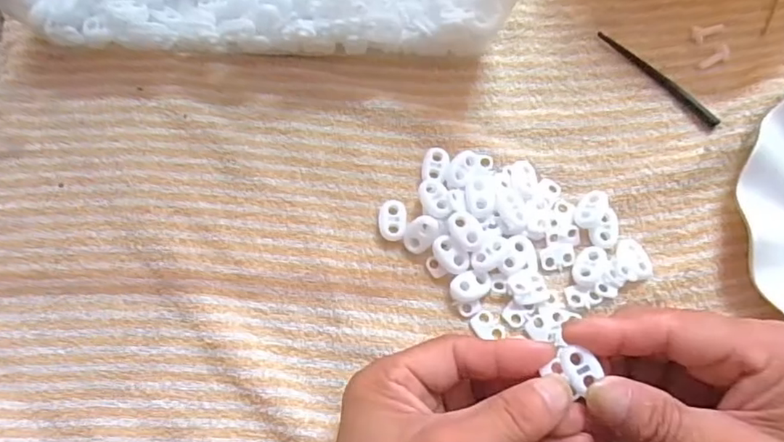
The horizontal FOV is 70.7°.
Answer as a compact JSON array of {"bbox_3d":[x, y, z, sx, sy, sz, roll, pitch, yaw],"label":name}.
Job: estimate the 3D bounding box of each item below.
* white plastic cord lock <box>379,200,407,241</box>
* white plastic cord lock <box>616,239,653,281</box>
[{"bbox_3d":[0.000,0.000,0.301,0.015,0.007,0.022,1,74,-1],"label":"white plastic cord lock"},{"bbox_3d":[0.128,0.021,0.295,0.019,0.007,0.022,0,74,-1],"label":"white plastic cord lock"}]

